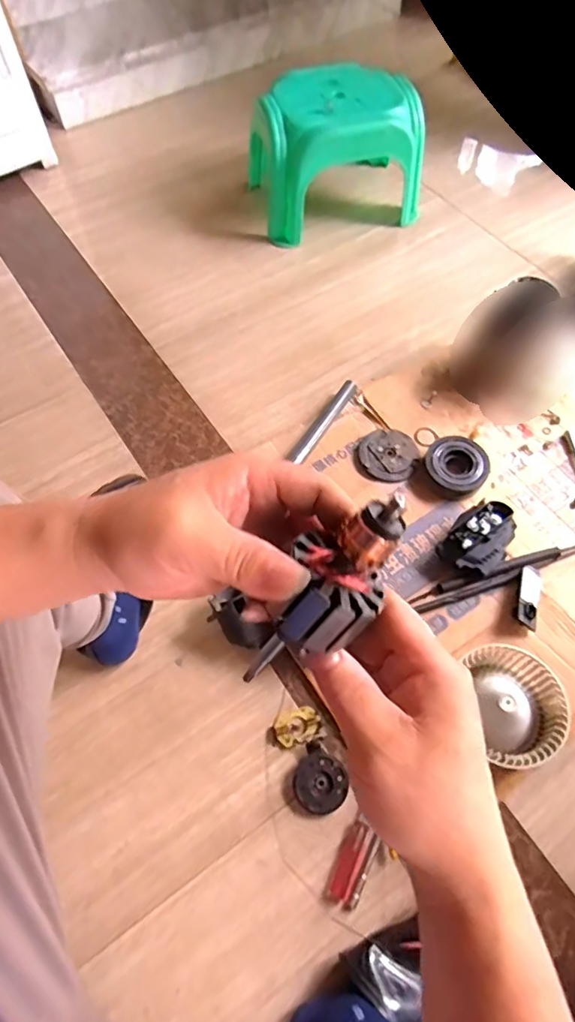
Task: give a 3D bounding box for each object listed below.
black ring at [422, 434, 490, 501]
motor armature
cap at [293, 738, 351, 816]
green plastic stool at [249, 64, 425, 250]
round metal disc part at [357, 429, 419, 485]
[{"bbox_3d":[0.283,-0.073,0.901,0.103,0.040,0.099,0,64,1],"label":"black ring"},{"bbox_3d":[0.019,0.035,0.239,0.042,0.035,0.101,38,104,17],"label":"motor armature"},{"bbox_3d":[0.042,0.352,0.693,0.073,0.013,0.069,0,64,1],"label":"cap"},{"bbox_3d":[0.106,-0.834,1.239,0.366,0.232,0.288,-16,65,-7],"label":"green plastic stool"},{"bbox_3d":[0.176,-0.099,0.931,0.097,0.014,0.104,0,64,1],"label":"round metal disc part"}]

